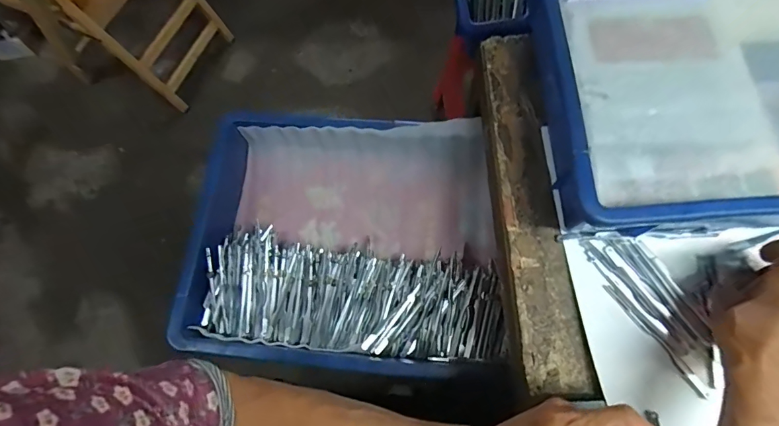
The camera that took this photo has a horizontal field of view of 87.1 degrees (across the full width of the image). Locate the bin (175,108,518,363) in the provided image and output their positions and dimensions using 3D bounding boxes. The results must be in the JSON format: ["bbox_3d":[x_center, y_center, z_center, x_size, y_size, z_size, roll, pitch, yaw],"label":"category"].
[{"bbox_3d":[-0.049,0.035,0.498,0.350,0.094,0.295,0,70,2],"label":"bin"}]

